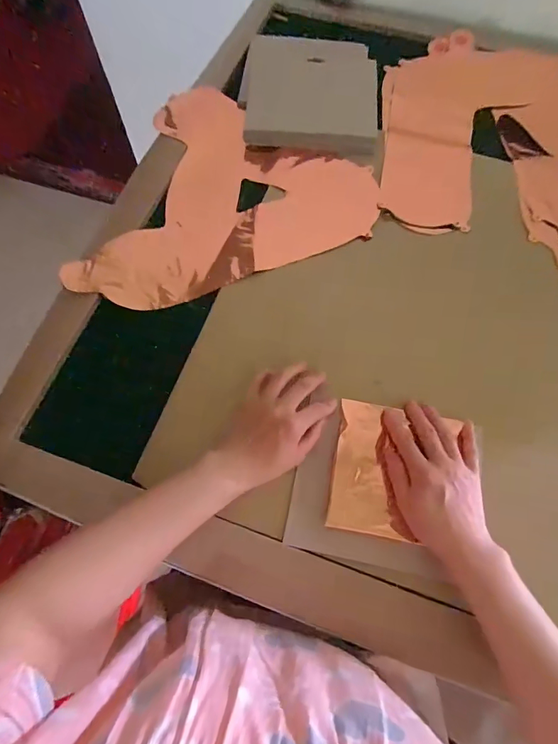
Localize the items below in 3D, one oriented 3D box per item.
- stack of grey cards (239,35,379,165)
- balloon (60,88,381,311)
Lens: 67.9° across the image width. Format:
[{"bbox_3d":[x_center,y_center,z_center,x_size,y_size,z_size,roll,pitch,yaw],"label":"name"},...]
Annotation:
[{"bbox_3d":[0.048,-0.428,0.633,0.207,0.032,0.230,6,69,2],"label":"stack of grey cards"},{"bbox_3d":[-0.101,-0.270,0.581,0.410,0.011,0.349,-23,70,-9],"label":"balloon"}]

